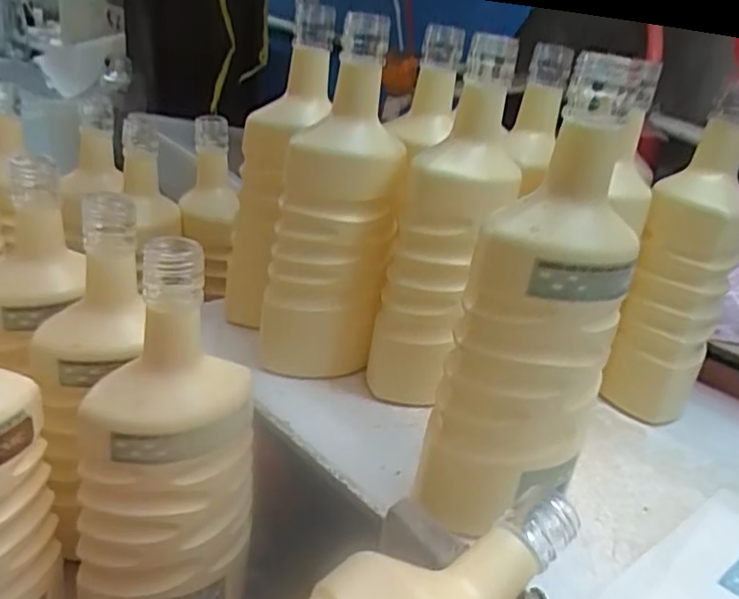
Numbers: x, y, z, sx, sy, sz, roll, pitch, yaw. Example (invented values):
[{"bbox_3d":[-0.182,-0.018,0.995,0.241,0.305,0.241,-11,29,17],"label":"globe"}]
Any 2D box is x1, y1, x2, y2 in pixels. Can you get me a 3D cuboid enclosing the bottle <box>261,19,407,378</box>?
[{"bbox_3d":[-0.028,-0.062,0.476,0.092,0.240,0.073,2,28,-9],"label":"bottle"}]

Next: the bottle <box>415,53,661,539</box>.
[{"bbox_3d":[0.081,0.021,0.342,0.071,0.239,0.075,22,31,26],"label":"bottle"}]

